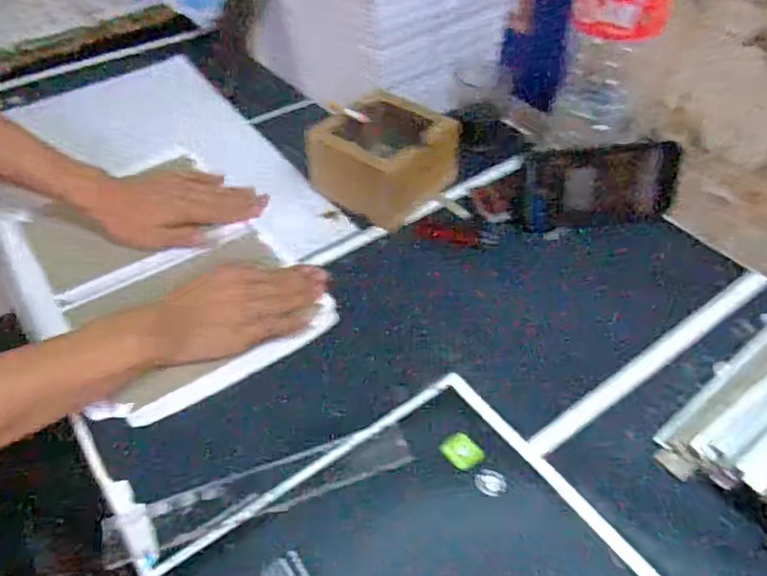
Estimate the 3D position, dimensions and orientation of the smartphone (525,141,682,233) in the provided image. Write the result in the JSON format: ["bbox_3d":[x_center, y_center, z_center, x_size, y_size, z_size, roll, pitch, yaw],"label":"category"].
[{"bbox_3d":[0.234,-0.109,0.654,0.157,0.084,0.010,-4,13,6],"label":"smartphone"}]

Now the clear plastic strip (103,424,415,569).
[{"bbox_3d":[-0.089,0.152,0.458,0.225,0.007,0.040,-16,50,-14],"label":"clear plastic strip"}]

